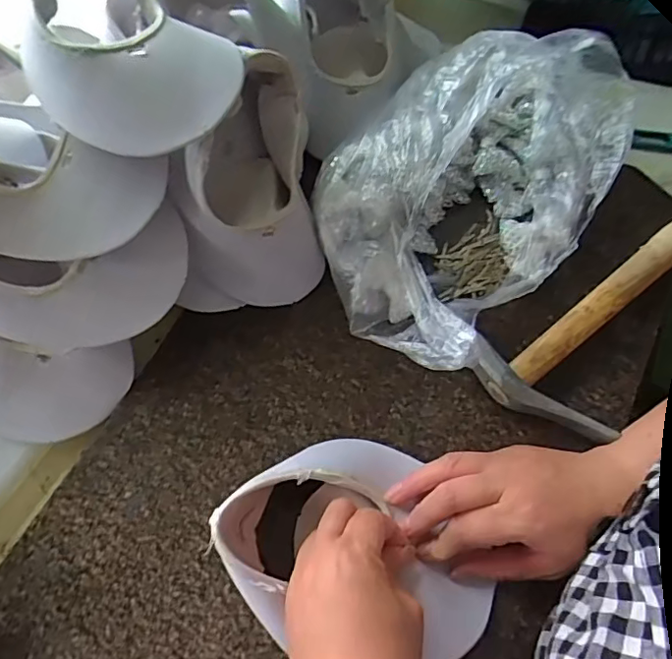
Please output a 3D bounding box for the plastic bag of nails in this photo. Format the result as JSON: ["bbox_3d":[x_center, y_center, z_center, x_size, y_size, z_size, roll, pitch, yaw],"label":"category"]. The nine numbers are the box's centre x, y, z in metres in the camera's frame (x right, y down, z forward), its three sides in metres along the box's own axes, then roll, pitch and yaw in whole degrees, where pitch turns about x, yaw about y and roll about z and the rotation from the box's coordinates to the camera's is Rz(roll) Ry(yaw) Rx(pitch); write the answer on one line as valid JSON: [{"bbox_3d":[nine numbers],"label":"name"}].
[{"bbox_3d":[0.094,-0.112,0.432,0.185,0.110,0.267,37,71,19],"label":"plastic bag of nails"}]

